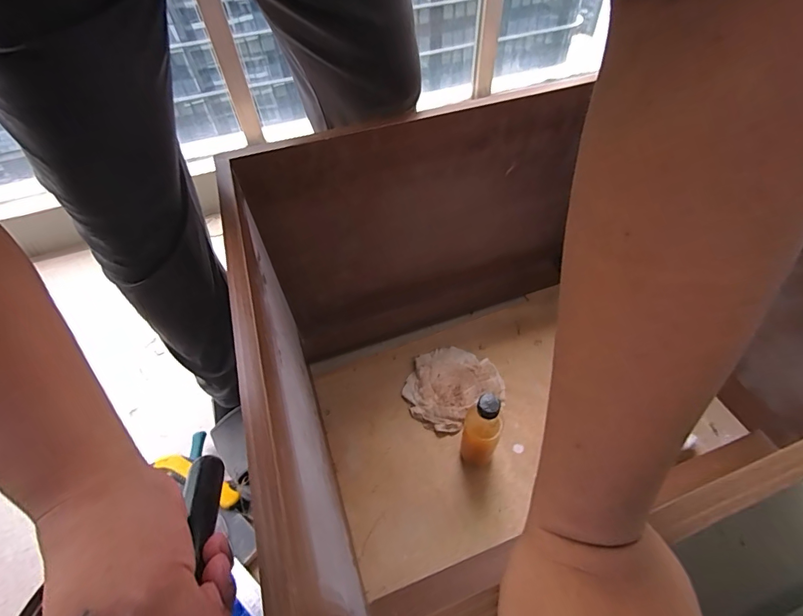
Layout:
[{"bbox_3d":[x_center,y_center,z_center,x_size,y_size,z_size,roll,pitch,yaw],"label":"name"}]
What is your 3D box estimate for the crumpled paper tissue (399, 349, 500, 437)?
[{"bbox_3d":[0.090,0.141,0.758,0.176,0.027,0.154,-30,56,-20],"label":"crumpled paper tissue"}]

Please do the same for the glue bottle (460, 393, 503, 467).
[{"bbox_3d":[0.118,0.191,0.609,0.057,0.188,0.049,14,53,13],"label":"glue bottle"}]

